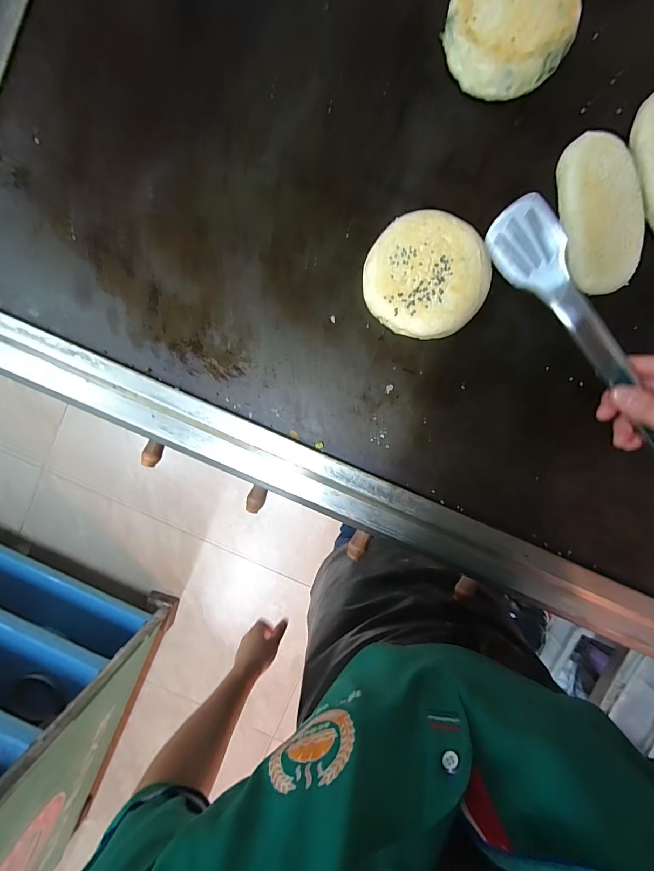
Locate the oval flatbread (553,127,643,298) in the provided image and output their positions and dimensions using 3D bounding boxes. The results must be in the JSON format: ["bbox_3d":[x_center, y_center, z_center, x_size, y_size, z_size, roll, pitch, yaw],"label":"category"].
[{"bbox_3d":[0.266,-0.215,0.359,0.064,0.029,0.144,-5,93,3],"label":"oval flatbread"}]

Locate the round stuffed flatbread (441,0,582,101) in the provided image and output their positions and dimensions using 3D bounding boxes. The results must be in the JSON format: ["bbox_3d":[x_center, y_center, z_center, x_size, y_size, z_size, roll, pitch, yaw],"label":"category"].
[{"bbox_3d":[0.175,-0.394,0.351,0.115,0.033,0.117,0,93,3],"label":"round stuffed flatbread"}]

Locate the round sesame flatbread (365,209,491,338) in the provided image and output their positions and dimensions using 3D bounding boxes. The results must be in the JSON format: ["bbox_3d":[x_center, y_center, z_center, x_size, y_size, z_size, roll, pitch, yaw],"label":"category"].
[{"bbox_3d":[0.099,-0.159,0.369,0.117,0.030,0.113,0,93,3],"label":"round sesame flatbread"}]

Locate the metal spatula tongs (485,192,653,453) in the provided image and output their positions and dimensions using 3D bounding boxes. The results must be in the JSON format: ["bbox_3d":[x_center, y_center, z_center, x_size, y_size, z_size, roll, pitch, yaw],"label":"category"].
[{"bbox_3d":[0.221,-0.066,0.295,0.041,0.020,0.272,-36,93,4],"label":"metal spatula tongs"}]

